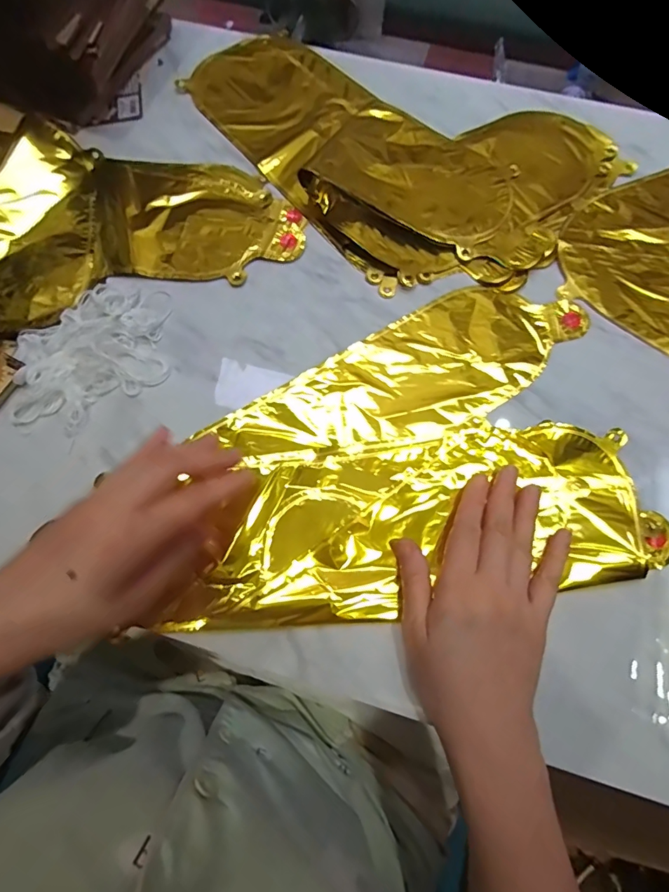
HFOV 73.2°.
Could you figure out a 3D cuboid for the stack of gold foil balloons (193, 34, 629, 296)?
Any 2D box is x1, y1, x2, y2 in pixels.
[{"bbox_3d":[0.048,-0.306,0.440,0.399,0.021,0.257,40,76,12],"label":"stack of gold foil balloons"}]

